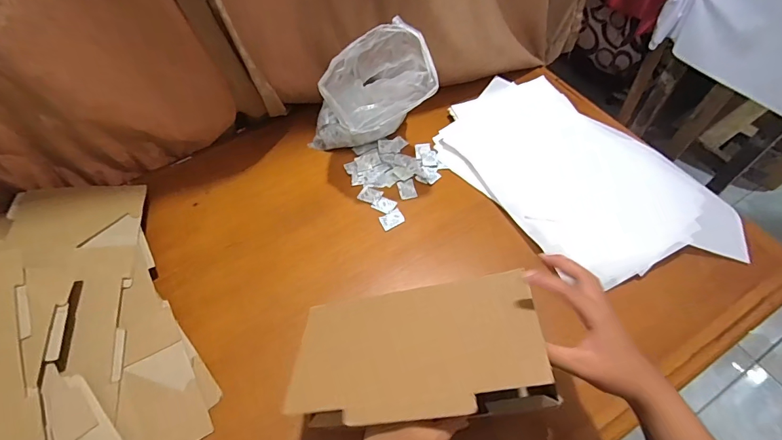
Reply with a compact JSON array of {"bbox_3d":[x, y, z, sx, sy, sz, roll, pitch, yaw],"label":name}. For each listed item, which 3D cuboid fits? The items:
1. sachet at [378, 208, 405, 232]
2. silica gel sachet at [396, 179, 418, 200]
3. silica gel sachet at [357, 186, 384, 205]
[{"bbox_3d":[0.002,-0.002,0.690,0.040,0.004,0.029,-27,60,-14],"label":"sachet"},{"bbox_3d":[0.030,-0.056,0.722,0.030,0.005,0.039,-12,57,-5],"label":"silica gel sachet"},{"bbox_3d":[-0.037,-0.046,0.718,0.039,0.004,0.033,22,61,16],"label":"silica gel sachet"}]

